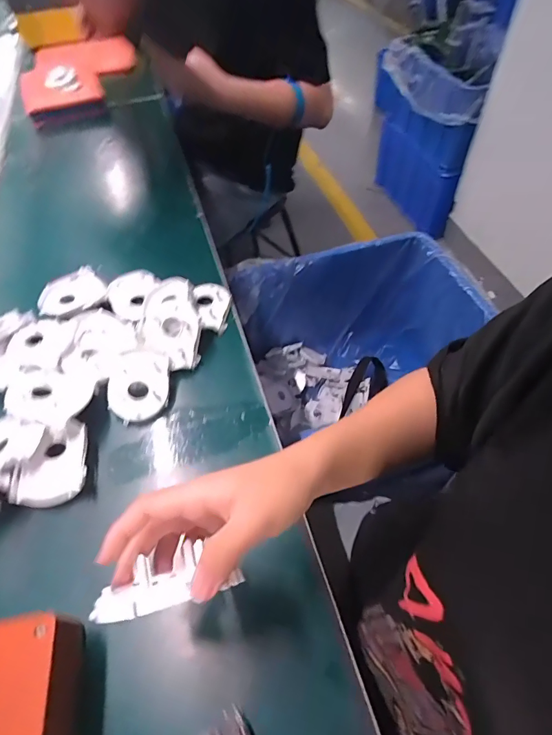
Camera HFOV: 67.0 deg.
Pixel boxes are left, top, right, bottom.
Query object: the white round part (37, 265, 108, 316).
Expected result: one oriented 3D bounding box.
[{"bbox_3d":[-0.277,-0.101,0.566,0.078,0.017,0.089,35,62,25],"label":"white round part"}]

